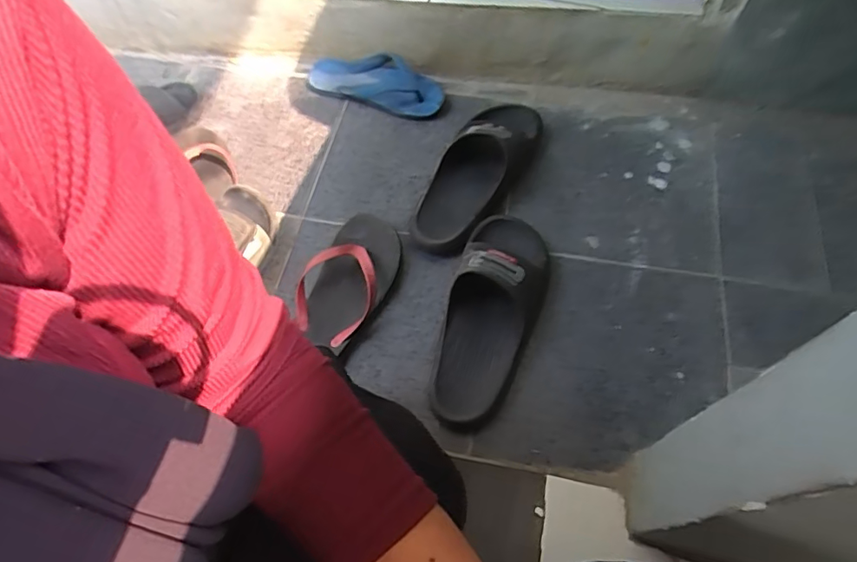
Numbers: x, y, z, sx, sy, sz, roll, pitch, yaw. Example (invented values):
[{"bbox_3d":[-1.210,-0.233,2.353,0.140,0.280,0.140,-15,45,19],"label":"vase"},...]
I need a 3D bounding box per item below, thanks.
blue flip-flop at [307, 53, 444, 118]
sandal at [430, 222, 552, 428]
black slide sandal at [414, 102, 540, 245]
[{"bbox_3d":[-0.091,-0.338,0.932,0.242,0.038,0.088,18,63,12],"label":"blue flip-flop"},{"bbox_3d":[0.082,0.031,0.686,0.110,0.074,0.268,13,62,10],"label":"sandal"},{"bbox_3d":[0.077,-0.166,0.803,0.108,0.069,0.284,23,64,15],"label":"black slide sandal"}]

